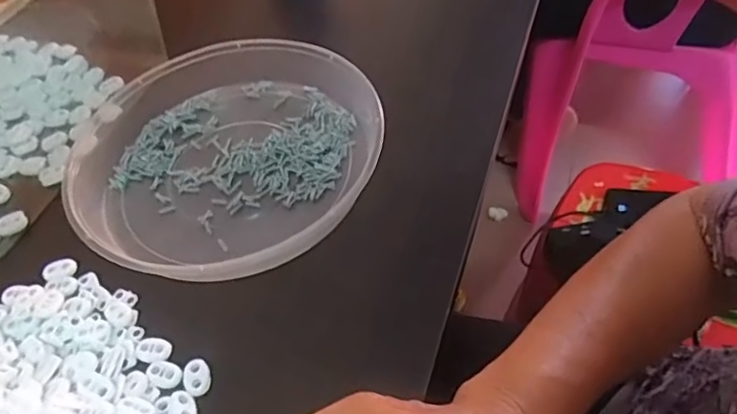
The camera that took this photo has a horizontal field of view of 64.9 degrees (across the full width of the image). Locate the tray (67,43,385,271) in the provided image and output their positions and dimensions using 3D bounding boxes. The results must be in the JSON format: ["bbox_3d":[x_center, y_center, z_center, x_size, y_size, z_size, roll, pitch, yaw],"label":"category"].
[{"bbox_3d":[-0.112,-0.043,0.450,0.245,0.040,0.229,-4,51,5],"label":"tray"}]

